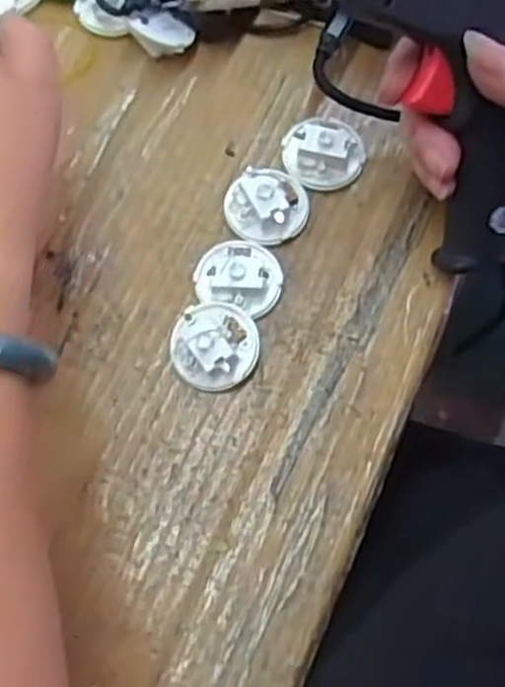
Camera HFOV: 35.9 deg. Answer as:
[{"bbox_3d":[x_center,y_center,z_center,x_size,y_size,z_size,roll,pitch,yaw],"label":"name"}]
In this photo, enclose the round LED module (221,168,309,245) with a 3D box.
[{"bbox_3d":[0.008,-0.065,0.359,0.037,0.018,0.034,0,71,-1],"label":"round LED module"}]

